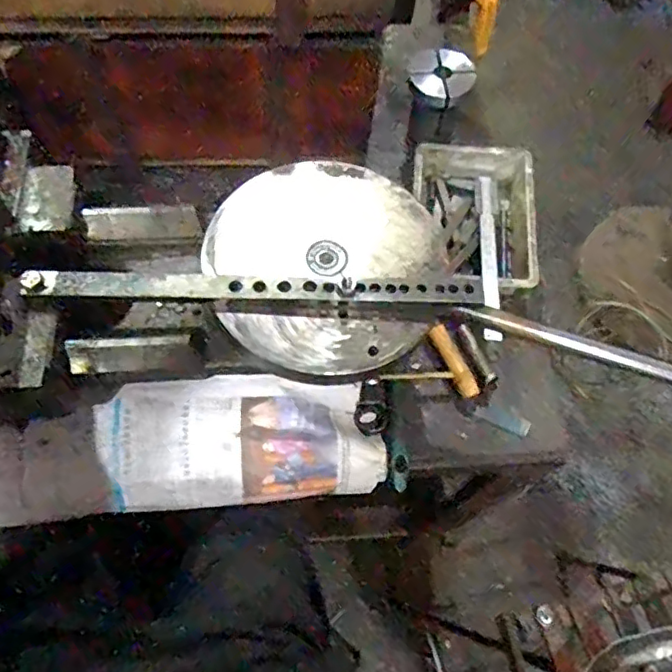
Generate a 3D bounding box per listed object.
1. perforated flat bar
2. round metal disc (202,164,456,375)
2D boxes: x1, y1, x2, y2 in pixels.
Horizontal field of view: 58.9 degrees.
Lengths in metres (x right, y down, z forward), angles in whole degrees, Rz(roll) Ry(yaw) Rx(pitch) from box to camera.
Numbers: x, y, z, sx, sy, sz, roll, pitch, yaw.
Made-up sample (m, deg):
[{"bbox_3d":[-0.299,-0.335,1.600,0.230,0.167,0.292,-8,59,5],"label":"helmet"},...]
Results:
[{"bbox_3d":[-0.056,-0.036,0.436,0.326,0.011,0.023,1,64,-3],"label":"perforated flat bar"},{"bbox_3d":[-0.005,-0.061,0.458,0.182,0.024,0.178,1,64,-3],"label":"round metal disc"}]

